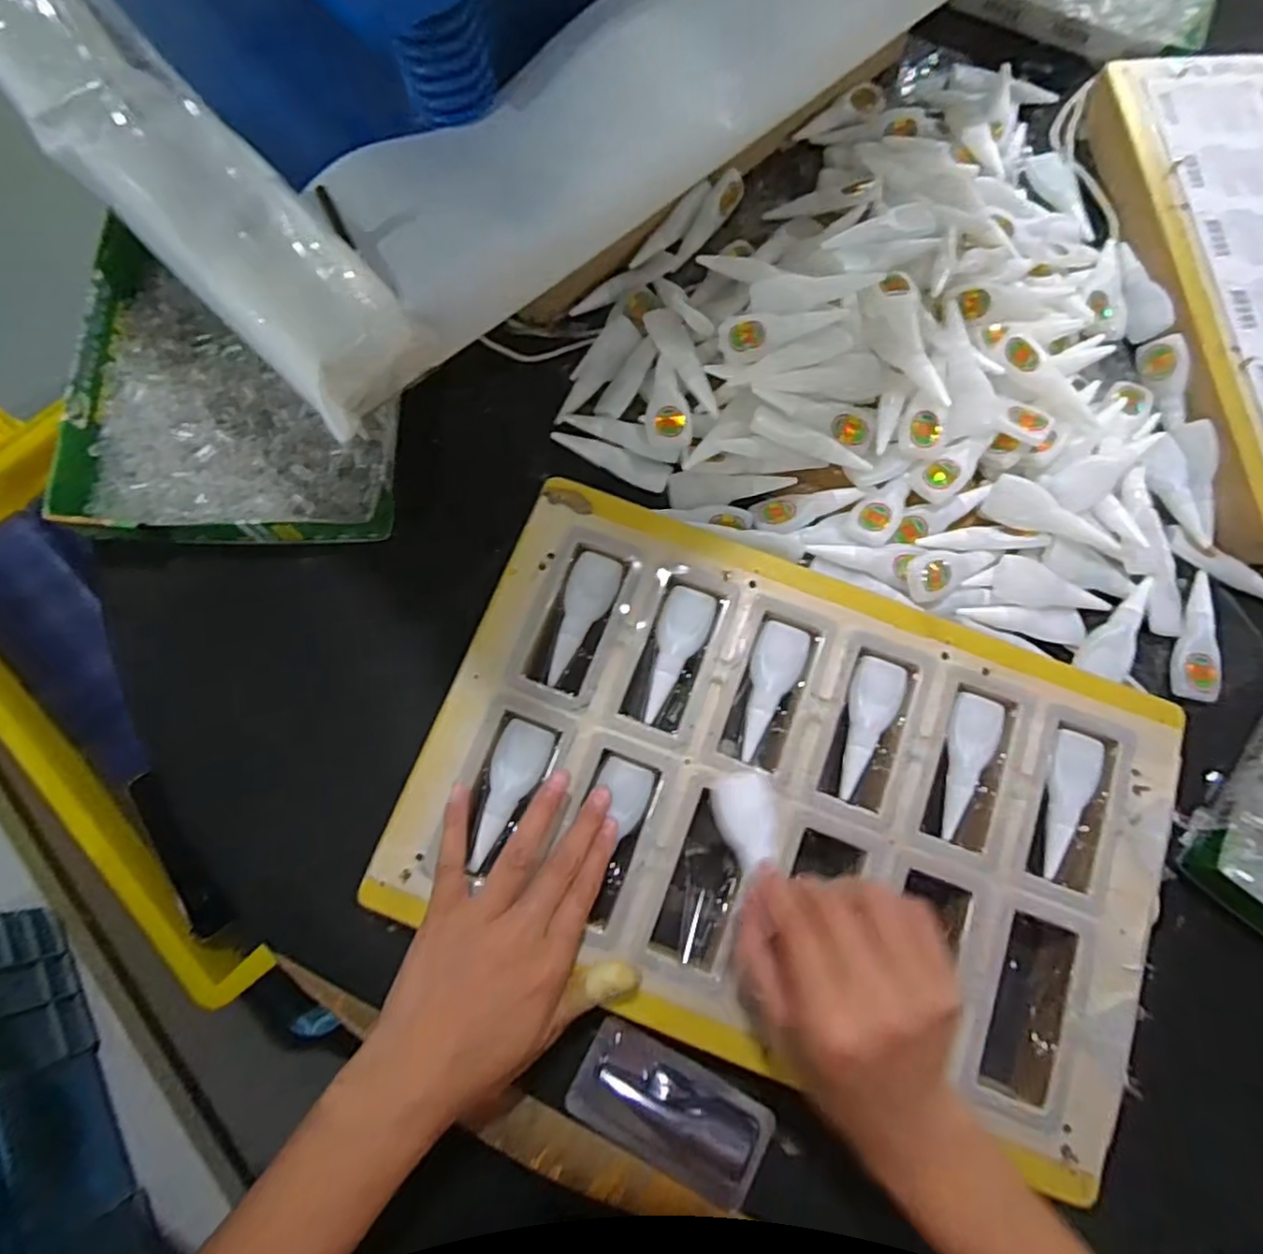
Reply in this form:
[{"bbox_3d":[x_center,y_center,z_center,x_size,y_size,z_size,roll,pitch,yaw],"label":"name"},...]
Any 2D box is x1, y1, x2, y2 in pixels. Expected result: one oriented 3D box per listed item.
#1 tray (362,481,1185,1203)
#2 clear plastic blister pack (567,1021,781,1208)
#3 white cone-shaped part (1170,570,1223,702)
[{"bbox_3d":[0.094,0.094,0.404,0.411,0.022,0.282,20,75,4],"label":"tray"},{"bbox_3d":[0.022,0.268,0.380,0.107,0.010,0.055,27,75,6],"label":"clear plastic blister pack"},{"bbox_3d":[0.381,0.009,0.459,0.025,0.016,0.085,21,75,4],"label":"white cone-shaped part"}]

